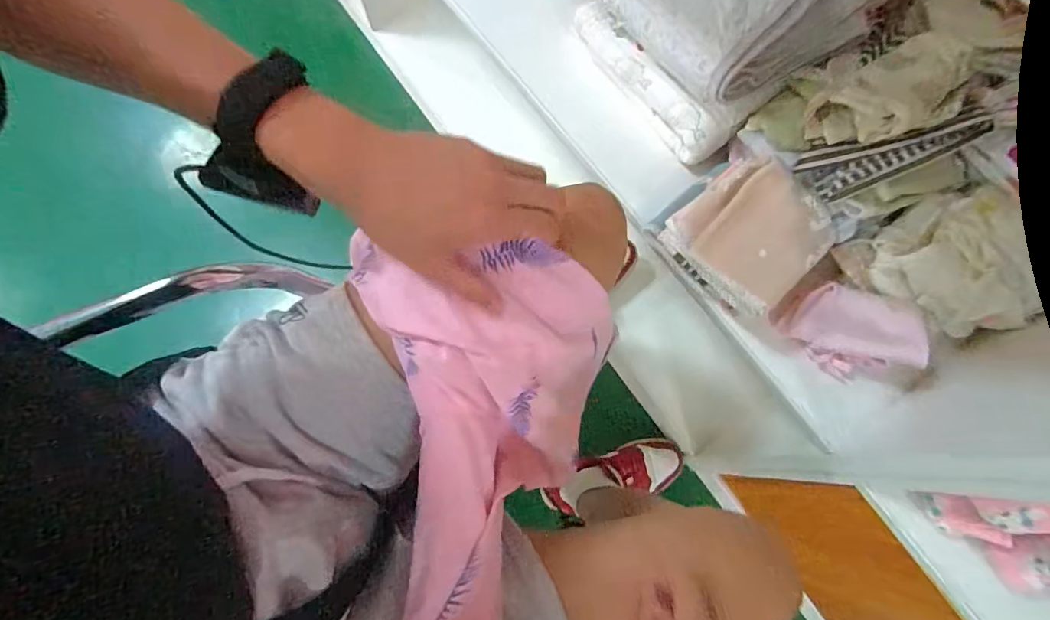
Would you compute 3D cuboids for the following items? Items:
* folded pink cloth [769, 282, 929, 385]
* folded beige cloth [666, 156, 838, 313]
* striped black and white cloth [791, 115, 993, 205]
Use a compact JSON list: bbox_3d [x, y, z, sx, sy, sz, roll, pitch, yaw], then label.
[{"bbox_3d":[0.336,0.021,0.487,0.093,0.049,0.123,-51,50,1],"label":"folded pink cloth"},{"bbox_3d":[0.226,-0.080,0.471,0.125,0.046,0.131,-42,78,-11],"label":"folded beige cloth"},{"bbox_3d":[0.349,-0.145,0.454,0.158,0.036,0.044,-13,73,17],"label":"striped black and white cloth"}]

